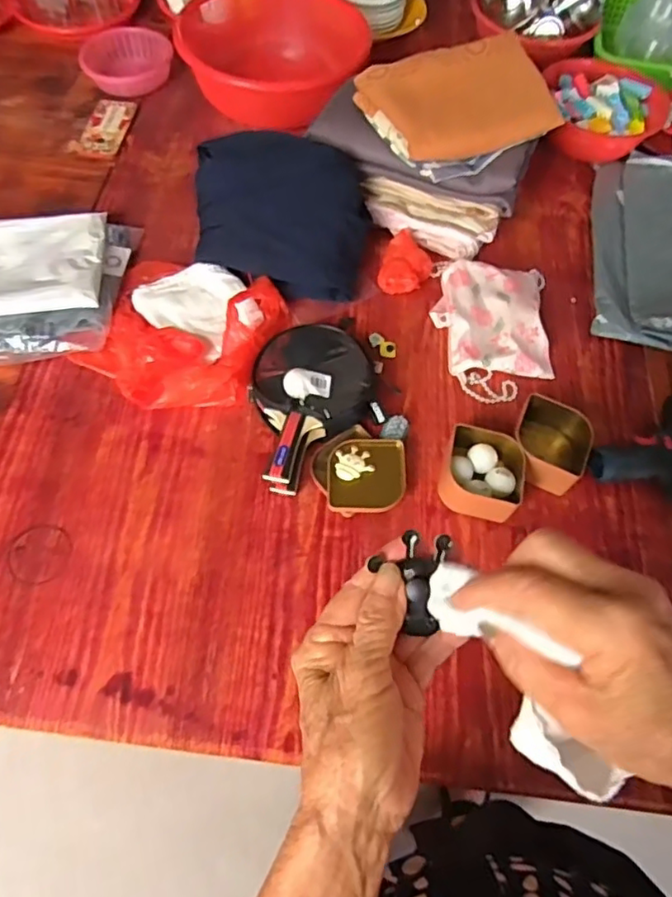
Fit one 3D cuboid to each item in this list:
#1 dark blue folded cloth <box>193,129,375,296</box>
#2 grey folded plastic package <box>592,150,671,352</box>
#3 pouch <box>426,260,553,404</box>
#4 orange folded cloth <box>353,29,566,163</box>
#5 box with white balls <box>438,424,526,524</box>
[{"bbox_3d":[-0.084,-0.353,0.944,0.261,0.066,0.230,7,96,9],"label":"dark blue folded cloth"},{"bbox_3d":[0.551,-0.343,1.014,0.229,0.051,0.424,11,62,3],"label":"grey folded plastic package"},{"bbox_3d":[0.239,-0.187,0.922,0.175,0.040,0.247,3,62,-1],"label":"pouch"},{"bbox_3d":[0.183,-0.531,0.922,0.264,0.065,0.198,-16,64,-10],"label":"orange folded cloth"},{"bbox_3d":[0.192,0.032,0.796,0.101,0.052,0.110,16,62,6],"label":"box with white balls"}]

